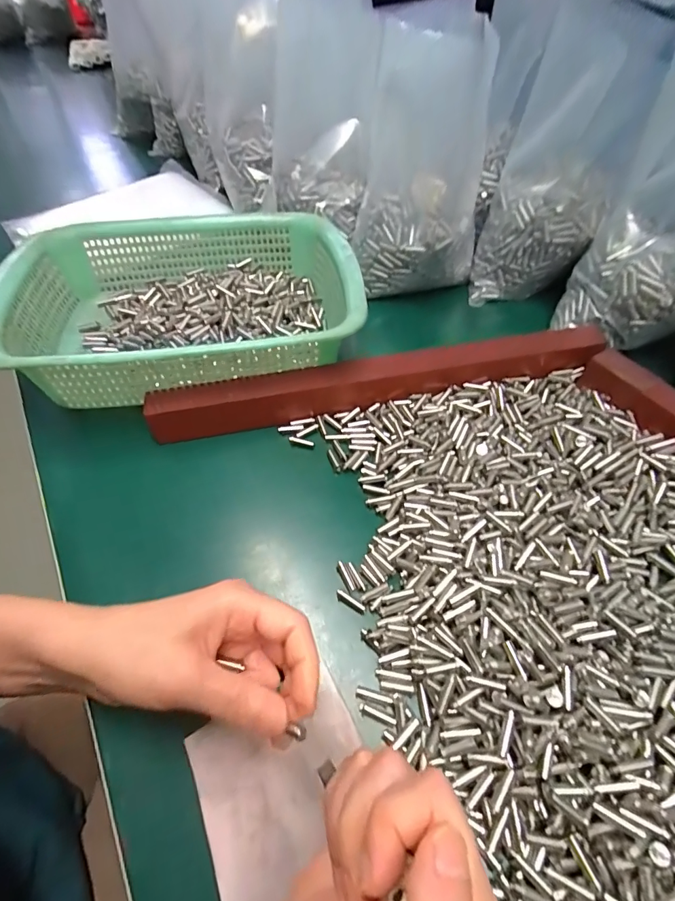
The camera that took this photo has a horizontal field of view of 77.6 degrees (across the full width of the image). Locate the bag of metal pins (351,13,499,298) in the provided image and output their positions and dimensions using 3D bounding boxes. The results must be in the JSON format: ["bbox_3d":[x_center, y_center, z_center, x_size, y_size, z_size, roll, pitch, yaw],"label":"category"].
[{"bbox_3d":[0.085,-0.281,0.421,0.122,0.202,0.131,10,55,9],"label":"bag of metal pins"}]

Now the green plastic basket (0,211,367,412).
[{"bbox_3d":[-0.131,-0.142,0.389,0.289,0.079,0.221,-10,54,-5],"label":"green plastic basket"}]

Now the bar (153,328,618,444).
[{"bbox_3d":[0.040,-0.061,0.362,0.386,0.033,0.032,-10,54,-5],"label":"bar"}]

